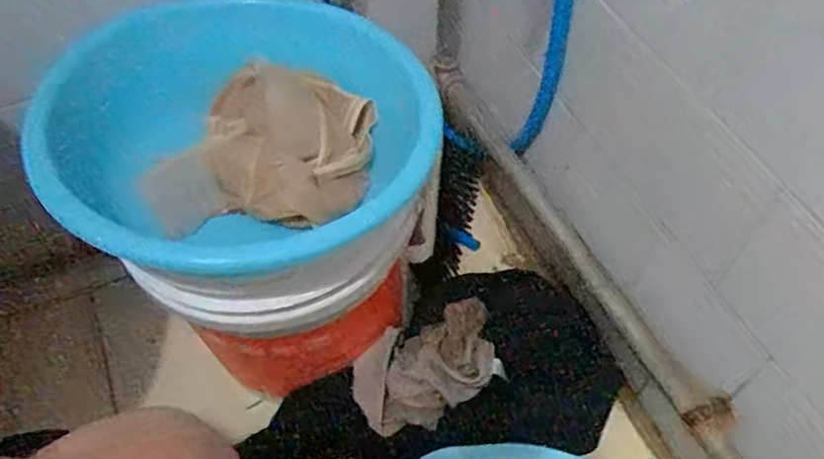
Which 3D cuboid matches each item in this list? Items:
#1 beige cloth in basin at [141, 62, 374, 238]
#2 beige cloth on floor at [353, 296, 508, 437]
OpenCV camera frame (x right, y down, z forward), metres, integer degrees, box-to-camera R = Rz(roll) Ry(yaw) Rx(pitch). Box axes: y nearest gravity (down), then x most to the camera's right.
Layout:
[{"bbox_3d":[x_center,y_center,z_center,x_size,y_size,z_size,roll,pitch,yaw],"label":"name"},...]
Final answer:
[{"bbox_3d":[-0.133,-0.074,0.658,0.173,0.067,0.208,14,58,11],"label":"beige cloth in basin"},{"bbox_3d":[0.028,0.157,0.809,0.206,0.053,0.117,-34,61,-19],"label":"beige cloth on floor"}]

